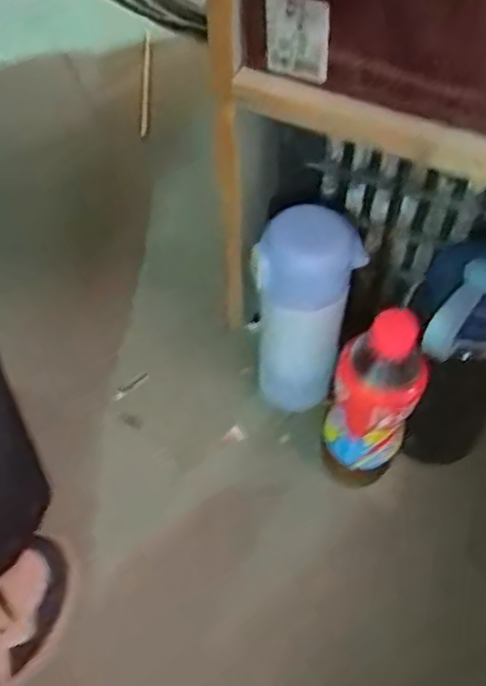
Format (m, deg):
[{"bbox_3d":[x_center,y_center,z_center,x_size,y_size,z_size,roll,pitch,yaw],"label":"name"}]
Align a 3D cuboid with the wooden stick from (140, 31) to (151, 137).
[{"bbox_3d":[-0.136,-0.363,0.923,0.008,0.009,0.218,-3,57,-1],"label":"wooden stick"}]

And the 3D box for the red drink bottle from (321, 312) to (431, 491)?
[{"bbox_3d":[0.098,0.048,0.501,0.065,0.170,0.054,12,58,9],"label":"red drink bottle"}]

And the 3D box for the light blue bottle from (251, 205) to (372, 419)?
[{"bbox_3d":[0.050,-0.017,0.572,0.082,0.214,0.065,7,57,6],"label":"light blue bottle"}]

